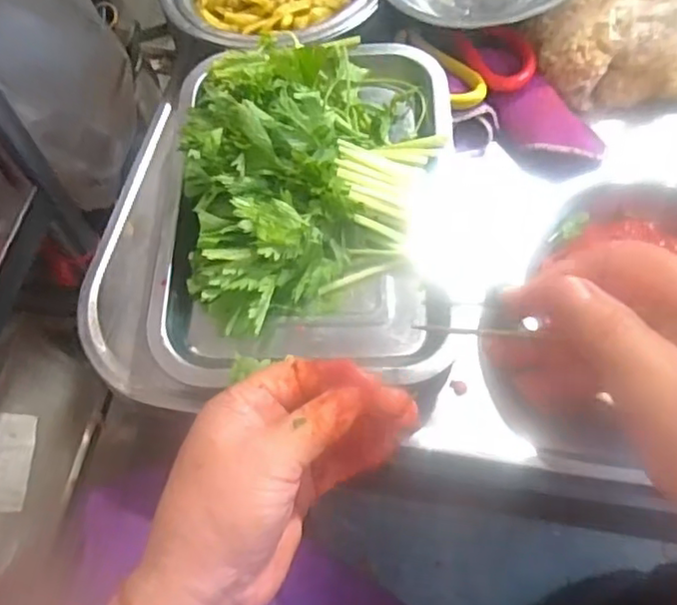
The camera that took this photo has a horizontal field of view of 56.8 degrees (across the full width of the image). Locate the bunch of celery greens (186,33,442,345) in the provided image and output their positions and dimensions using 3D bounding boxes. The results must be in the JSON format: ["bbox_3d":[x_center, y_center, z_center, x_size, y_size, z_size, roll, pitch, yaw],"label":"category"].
[{"bbox_3d":[-0.016,-0.088,0.379,0.145,0.063,0.186,-3,61,2],"label":"bunch of celery greens"}]

